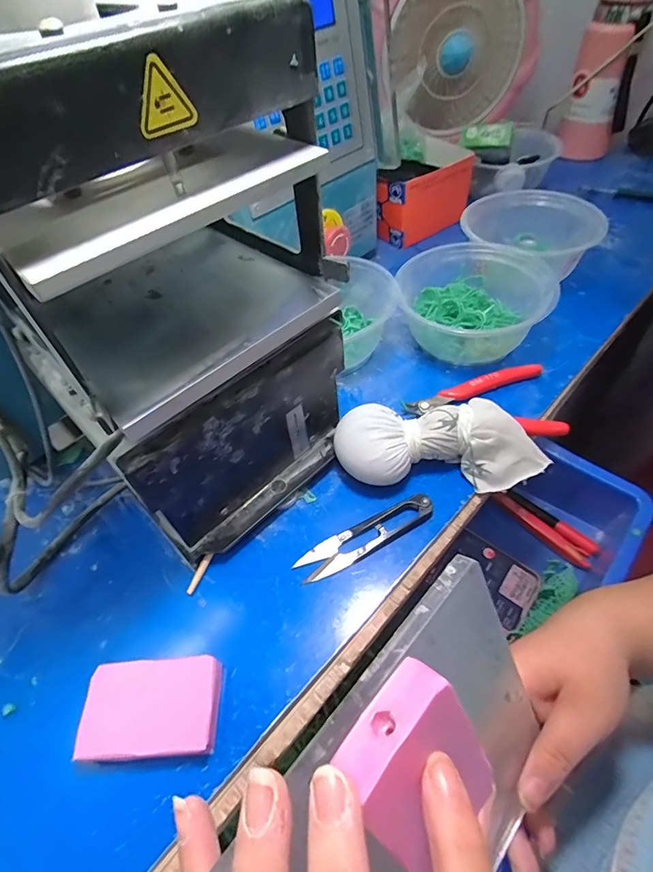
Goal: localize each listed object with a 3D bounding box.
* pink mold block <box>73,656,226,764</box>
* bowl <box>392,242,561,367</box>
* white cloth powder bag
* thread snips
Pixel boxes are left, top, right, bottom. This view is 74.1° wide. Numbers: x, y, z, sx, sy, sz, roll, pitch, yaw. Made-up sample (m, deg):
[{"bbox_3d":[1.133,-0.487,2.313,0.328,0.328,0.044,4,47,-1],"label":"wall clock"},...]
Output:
[{"bbox_3d":[-0.095,0.151,0.242,0.071,0.019,0.047,-6,51,2],"label":"pink mold block"},{"bbox_3d":[0.136,-0.122,0.407,0.133,0.061,0.119,18,56,19],"label":"bowl"},{"bbox_3d":[0.083,0.007,0.318,0.147,0.046,0.053,-5,51,2],"label":"white cloth powder bag"},{"bbox_3d":[0.028,0.069,0.300,0.101,0.009,0.024,-25,53,-14],"label":"thread snips"}]

